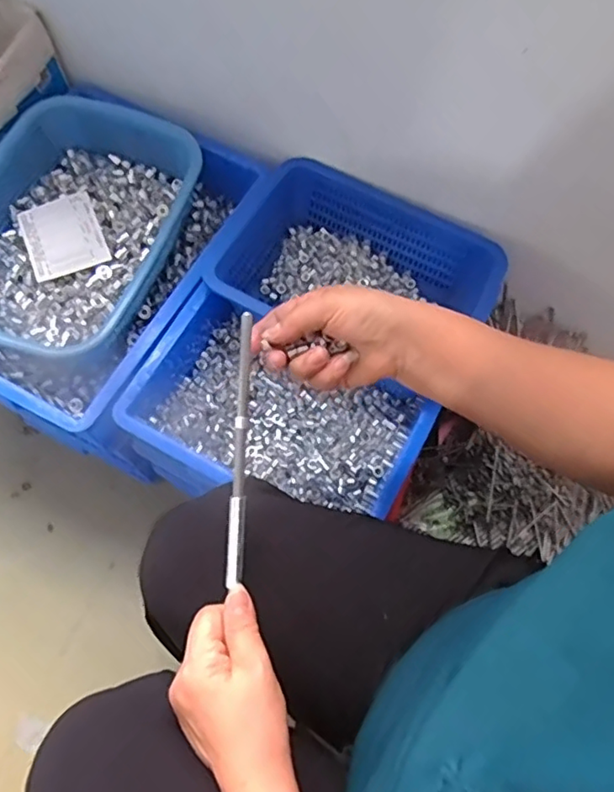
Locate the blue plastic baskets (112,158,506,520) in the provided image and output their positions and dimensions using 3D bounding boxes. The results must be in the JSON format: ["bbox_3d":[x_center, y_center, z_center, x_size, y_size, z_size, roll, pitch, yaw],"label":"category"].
[{"bbox_3d":[0.012,-0.066,0.712,0.322,0.103,0.419,27,70,8],"label":"blue plastic baskets"}]

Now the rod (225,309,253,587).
[{"bbox_3d":[-0.048,0.038,0.423,0.012,0.010,0.192,3,87,-1],"label":"rod"}]

